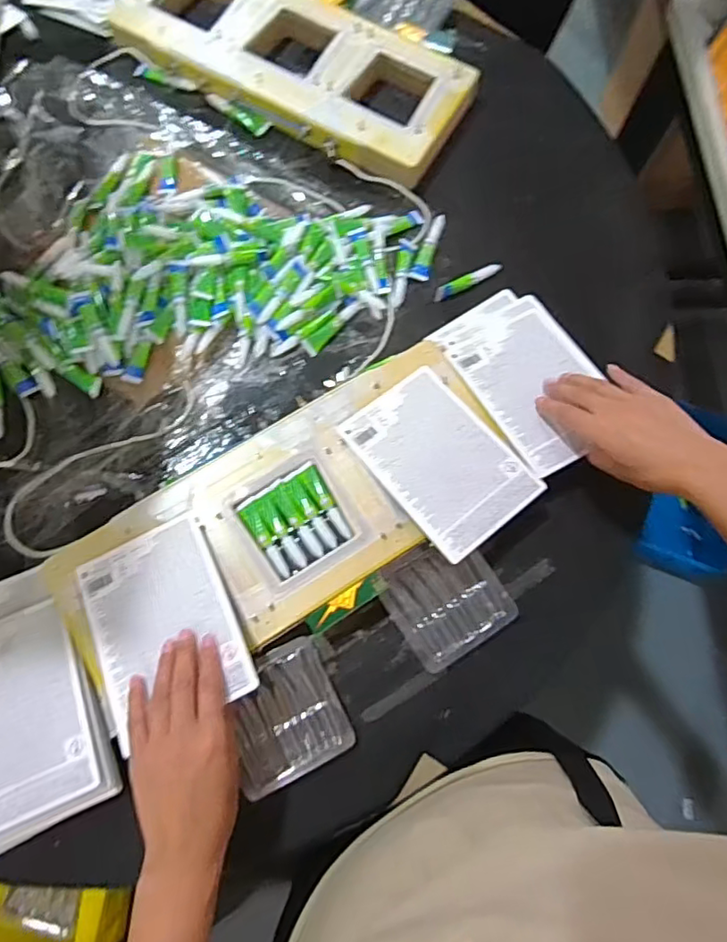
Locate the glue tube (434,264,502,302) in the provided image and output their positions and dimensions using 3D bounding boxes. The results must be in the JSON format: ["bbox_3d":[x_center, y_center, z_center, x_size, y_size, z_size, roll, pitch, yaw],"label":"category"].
[{"bbox_3d":[0.117,-0.211,0.649,0.084,0.012,0.016,-29,76,-10],"label":"glue tube"}]

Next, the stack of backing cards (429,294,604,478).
[{"bbox_3d":[0.167,-0.100,0.591,0.123,0.010,0.199,-29,65,-8],"label":"stack of backing cards"}]

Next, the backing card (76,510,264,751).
[{"bbox_3d":[-0.170,0.128,0.493,0.115,0.008,0.163,-27,64,-6],"label":"backing card"}]

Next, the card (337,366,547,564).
[{"bbox_3d":[0.072,-0.012,0.552,0.116,0.004,0.169,-36,72,-15],"label":"card"}]

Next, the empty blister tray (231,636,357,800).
[{"bbox_3d":[-0.070,0.215,0.520,0.097,0.011,0.104,-24,75,-9],"label":"empty blister tray"}]

